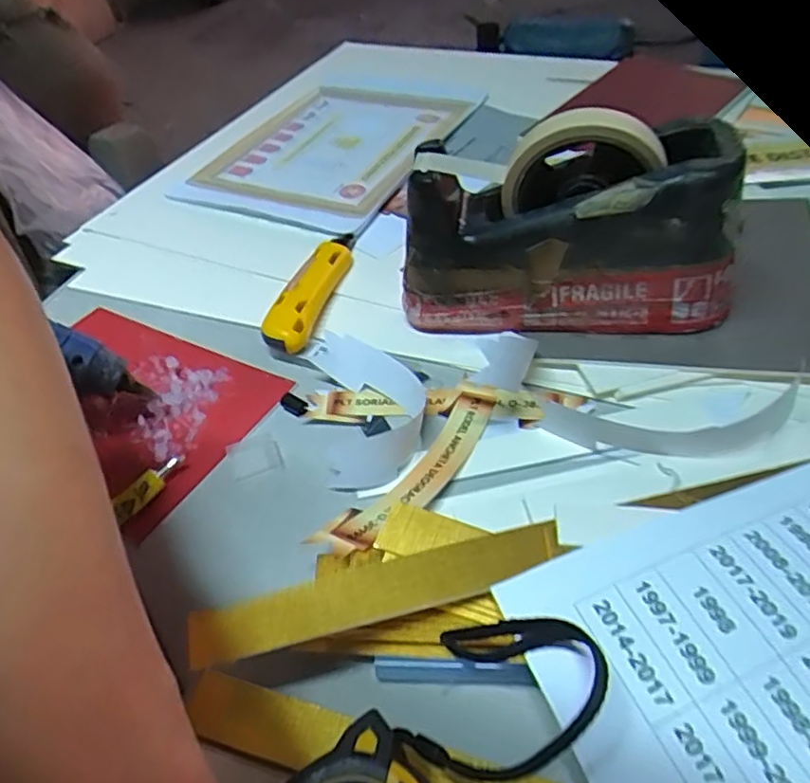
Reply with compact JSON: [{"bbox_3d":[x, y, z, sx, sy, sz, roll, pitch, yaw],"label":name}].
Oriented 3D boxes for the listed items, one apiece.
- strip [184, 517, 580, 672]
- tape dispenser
[{"bbox_3d":[-0.009,0.085,0.279,0.160,0.009,0.025,-12,50,-10],"label":"strip"},{"bbox_3d":[0.098,-0.098,0.411,0.193,0.137,0.054,4,44,11],"label":"tape dispenser"}]

